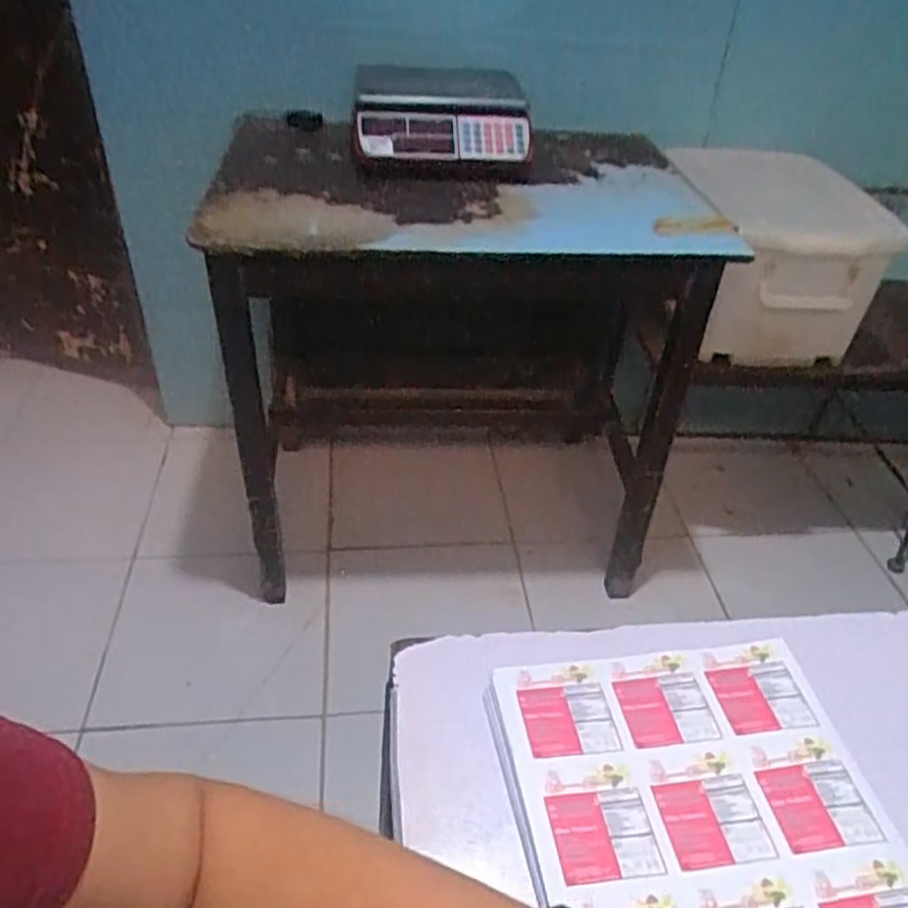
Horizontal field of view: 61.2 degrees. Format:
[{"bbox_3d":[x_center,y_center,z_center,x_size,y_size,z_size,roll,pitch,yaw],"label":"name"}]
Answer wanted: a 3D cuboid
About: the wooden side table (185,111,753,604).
[{"bbox_3d":[0.007,-0.196,1.489,0.837,0.725,0.546,1,39,-4],"label":"wooden side table"}]

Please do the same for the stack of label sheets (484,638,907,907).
[{"bbox_3d":[0.150,0.231,0.413,0.208,0.009,0.296,-3,39,-8],"label":"stack of label sheets"}]

